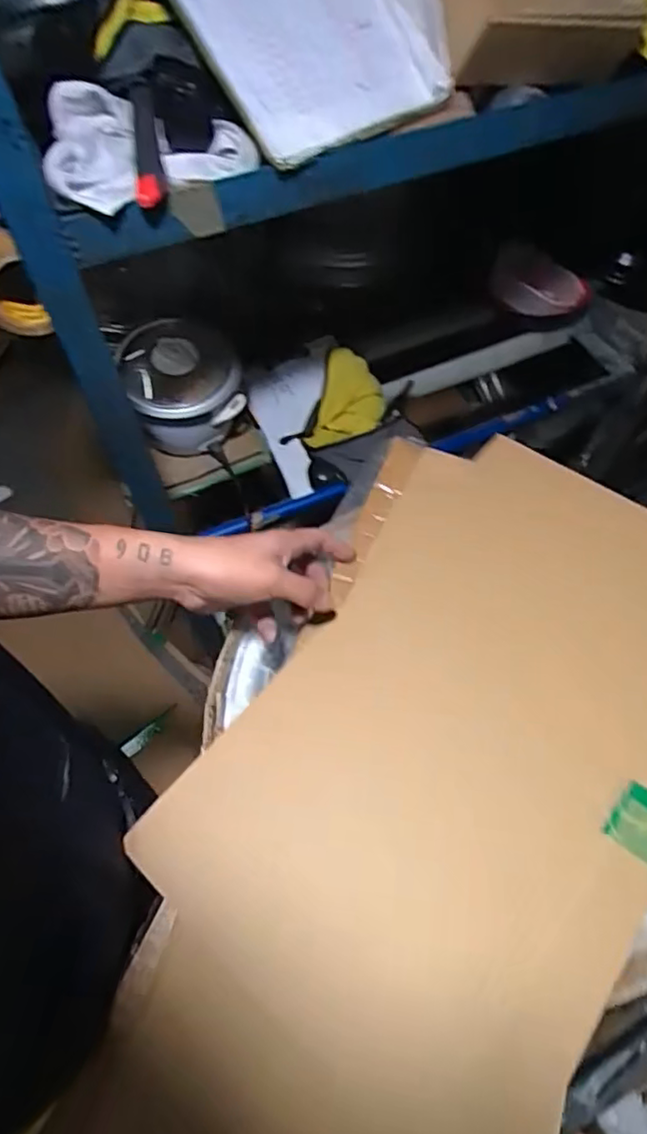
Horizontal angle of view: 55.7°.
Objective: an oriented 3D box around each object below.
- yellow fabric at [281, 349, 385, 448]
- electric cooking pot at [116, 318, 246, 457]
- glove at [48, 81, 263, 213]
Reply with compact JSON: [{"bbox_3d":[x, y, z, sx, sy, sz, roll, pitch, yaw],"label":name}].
[{"bbox_3d":[0.038,-0.299,1.108,0.130,0.103,0.188,34,66,18],"label":"yellow fabric"},{"bbox_3d":[-0.232,-0.301,1.040,0.184,0.191,0.178,0,61,0],"label":"electric cooking pot"},{"bbox_3d":[-0.159,-0.391,0.568,0.189,0.053,0.132,-15,62,-8],"label":"glove"}]

